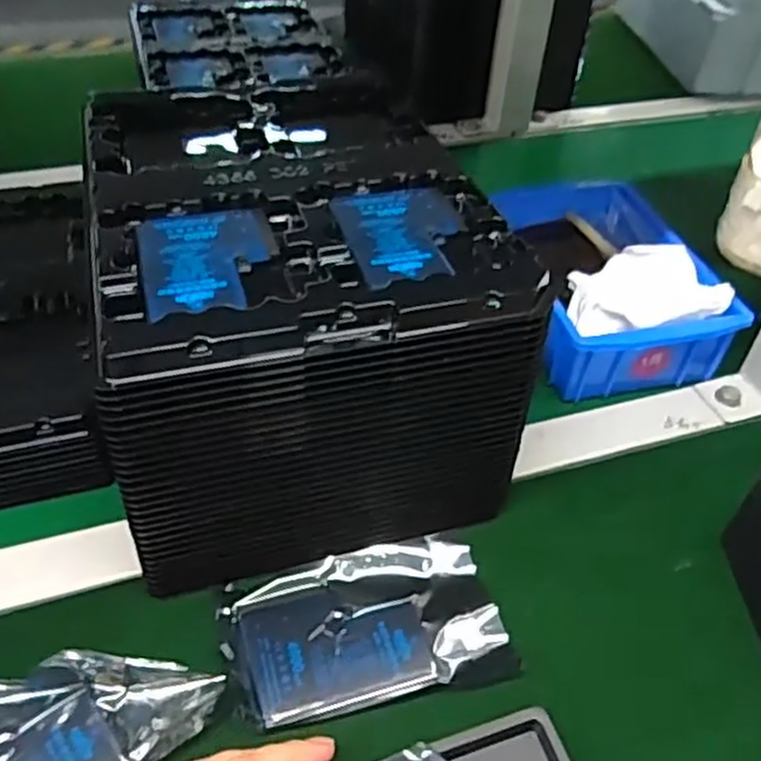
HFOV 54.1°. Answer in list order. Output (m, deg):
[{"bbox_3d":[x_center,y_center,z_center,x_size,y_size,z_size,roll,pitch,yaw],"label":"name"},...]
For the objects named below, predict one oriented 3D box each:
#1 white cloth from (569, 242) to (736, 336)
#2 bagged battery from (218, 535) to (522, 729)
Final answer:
[{"bbox_3d":[0.185,-0.068,0.551,0.105,0.039,0.108,-10,45,-14],"label":"white cloth"},{"bbox_3d":[-0.009,0.129,0.396,0.142,0.006,0.084,-8,45,-12],"label":"bagged battery"}]

